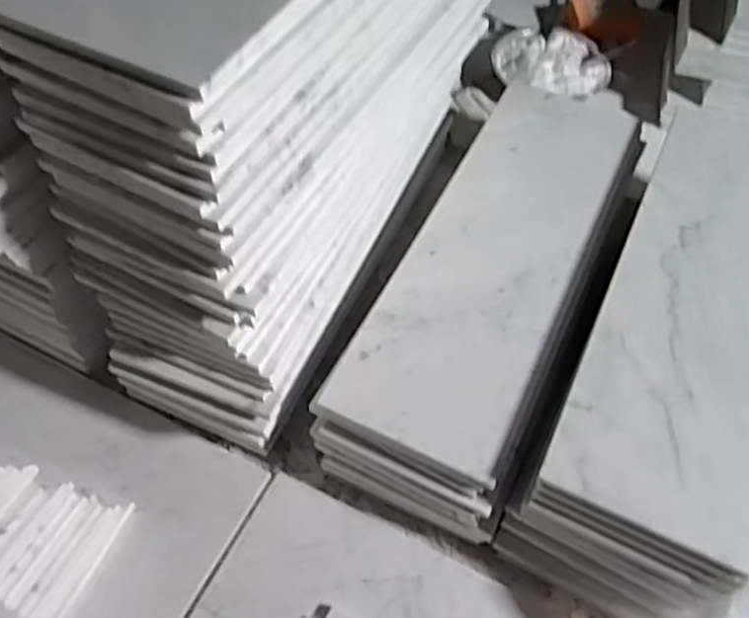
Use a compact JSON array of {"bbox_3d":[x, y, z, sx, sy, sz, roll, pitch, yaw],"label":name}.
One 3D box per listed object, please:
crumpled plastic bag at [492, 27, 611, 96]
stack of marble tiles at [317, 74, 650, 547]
[{"bbox_3d":[0.233,-0.324,0.913,0.144,0.027,0.132,-10,56,-5],"label":"crumpled plastic bag"},{"bbox_3d":[0.126,-0.034,0.698,0.165,0.105,0.490,21,59,15],"label":"stack of marble tiles"}]

